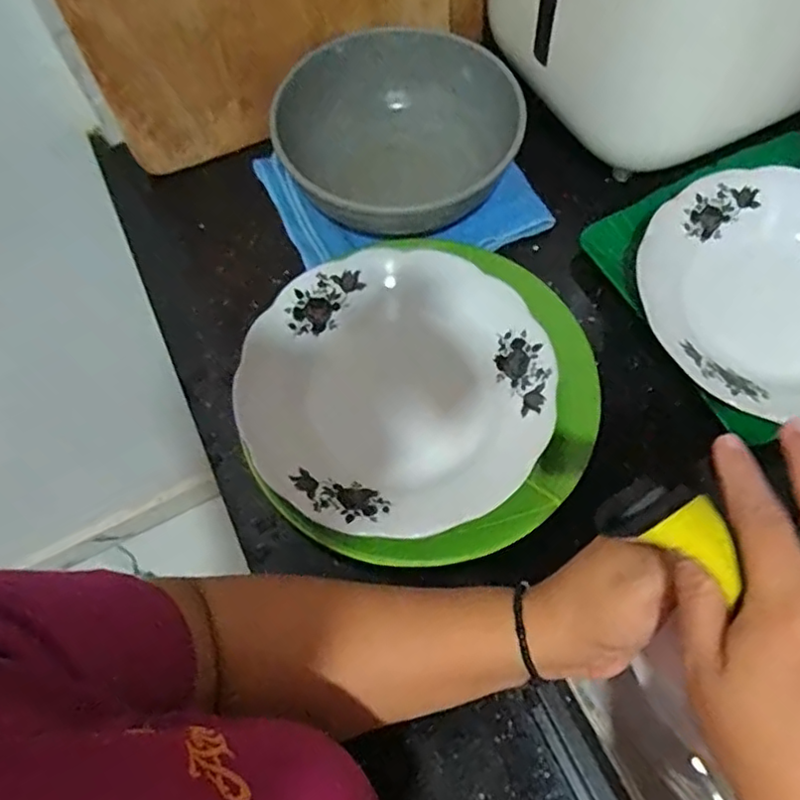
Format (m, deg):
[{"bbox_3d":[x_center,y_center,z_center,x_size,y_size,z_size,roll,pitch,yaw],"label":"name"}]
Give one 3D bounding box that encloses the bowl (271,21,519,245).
[{"bbox_3d":[0.006,-0.205,0.516,0.166,0.094,0.179,0,65,1],"label":"bowl"}]

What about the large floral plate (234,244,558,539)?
[{"bbox_3d":[0.000,-0.007,0.438,0.200,0.048,0.207,0,65,1],"label":"large floral plate"}]

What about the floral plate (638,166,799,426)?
[{"bbox_3d":[0.277,-0.075,0.453,0.196,0.037,0.203,0,65,1],"label":"floral plate"}]

